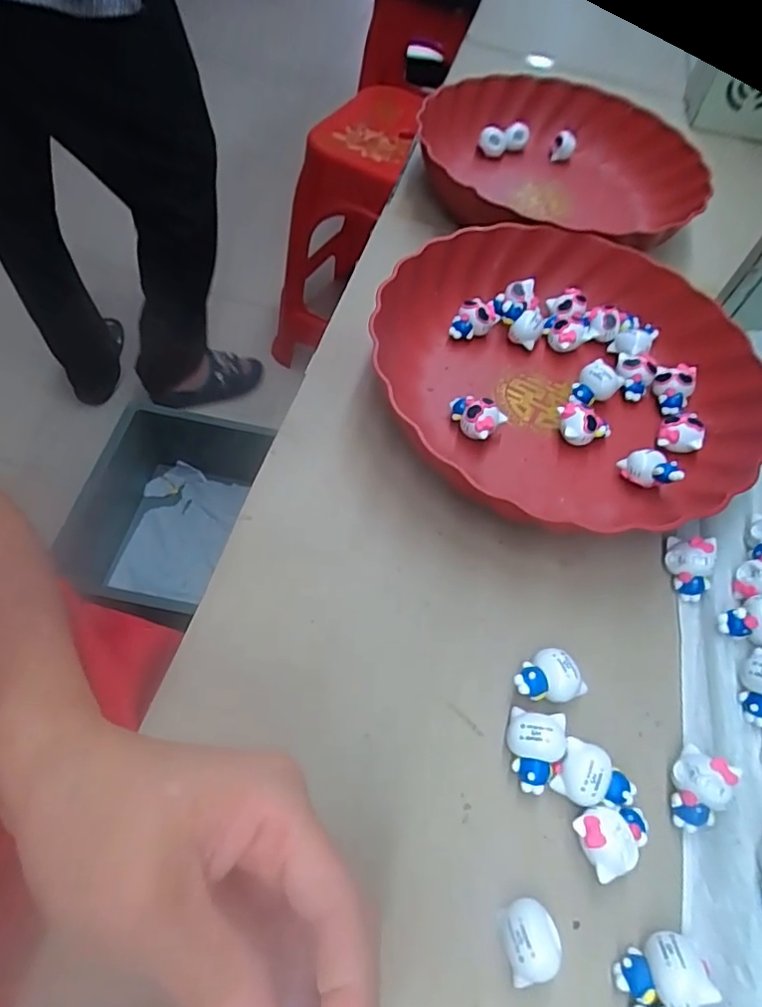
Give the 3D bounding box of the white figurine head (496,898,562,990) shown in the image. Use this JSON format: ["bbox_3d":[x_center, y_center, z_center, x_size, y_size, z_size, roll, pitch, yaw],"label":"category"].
[{"bbox_3d":[0.058,0.173,0.231,0.023,0.018,0.026,-13,61,-14],"label":"white figurine head"}]

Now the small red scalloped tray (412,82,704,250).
[{"bbox_3d":[0.155,-0.283,0.509,0.242,0.070,0.234,-12,61,-14],"label":"small red scalloped tray"}]

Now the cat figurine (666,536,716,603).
[{"bbox_3d":[0.173,0.035,0.326,0.022,0.022,0.031,15,58,3],"label":"cat figurine"}]

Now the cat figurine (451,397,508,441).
[{"bbox_3d":[0.058,-0.052,0.367,0.035,0.025,0.022,24,59,8],"label":"cat figurine"}]

